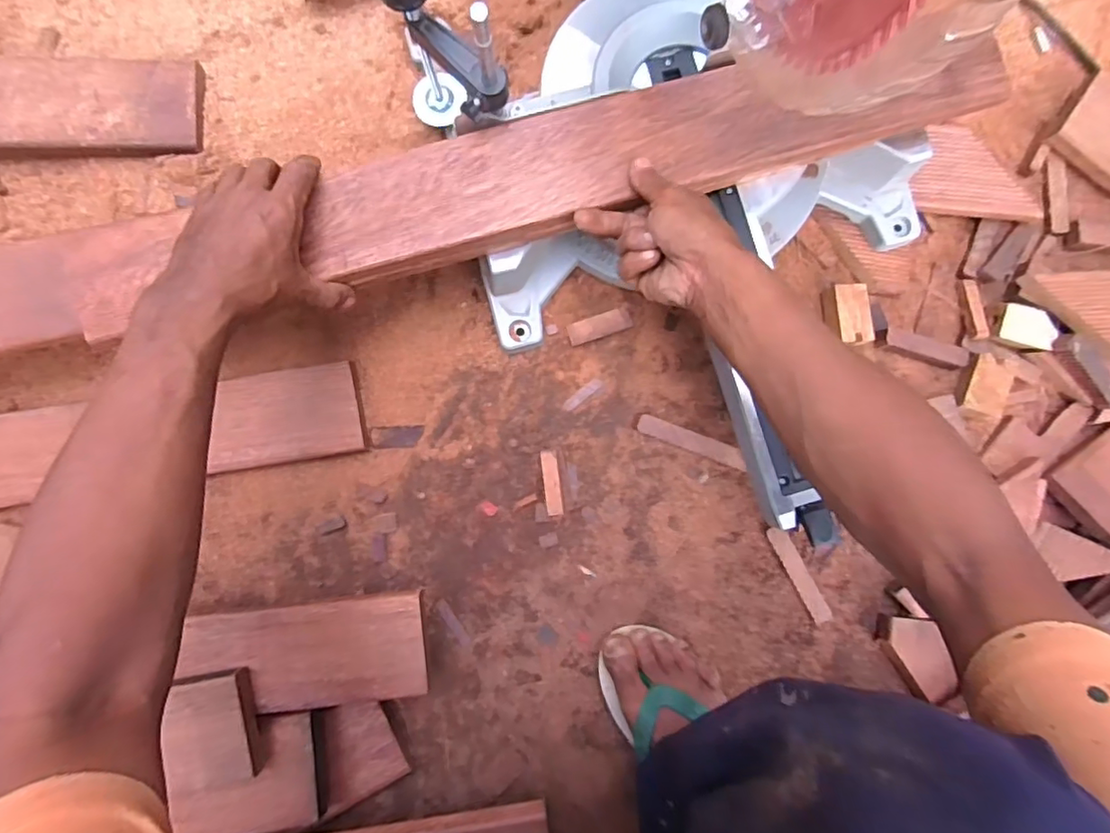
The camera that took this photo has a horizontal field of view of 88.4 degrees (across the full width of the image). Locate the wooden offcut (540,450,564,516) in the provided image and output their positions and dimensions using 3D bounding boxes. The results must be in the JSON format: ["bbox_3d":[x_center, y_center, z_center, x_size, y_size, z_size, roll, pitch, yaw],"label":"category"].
[{"bbox_3d":[-0.003,0.067,0.570,0.016,0.012,0.064,-8,86,-4],"label":"wooden offcut"}]

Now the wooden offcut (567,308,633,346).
[{"bbox_3d":[0.046,-0.091,0.569,0.065,0.011,0.022,-19,87,-4],"label":"wooden offcut"}]

